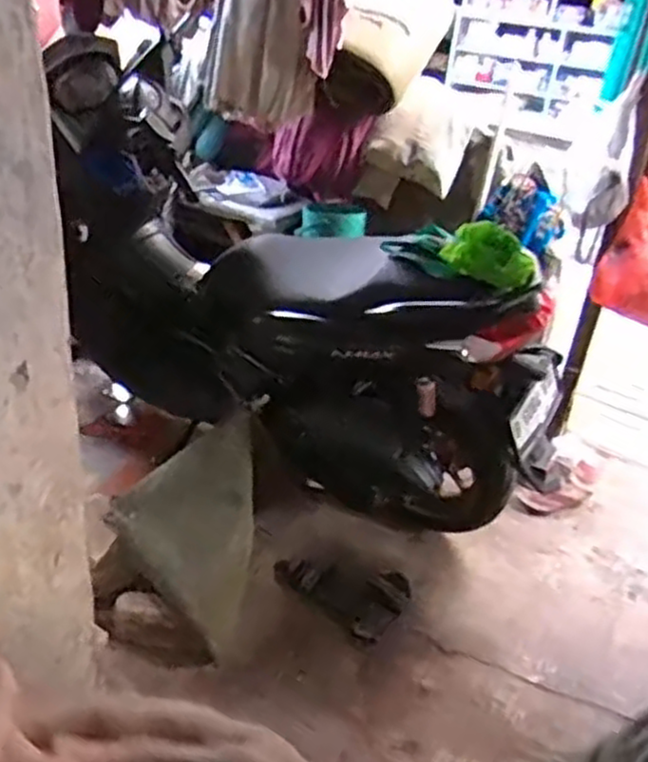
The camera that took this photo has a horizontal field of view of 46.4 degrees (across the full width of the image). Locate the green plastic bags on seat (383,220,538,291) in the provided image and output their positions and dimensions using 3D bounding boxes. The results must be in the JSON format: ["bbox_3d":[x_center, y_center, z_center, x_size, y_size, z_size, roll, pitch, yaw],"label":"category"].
[{"bbox_3d":[0.292,-0.297,1.656,0.362,0.113,0.108,19,33,21],"label":"green plastic bags on seat"}]

